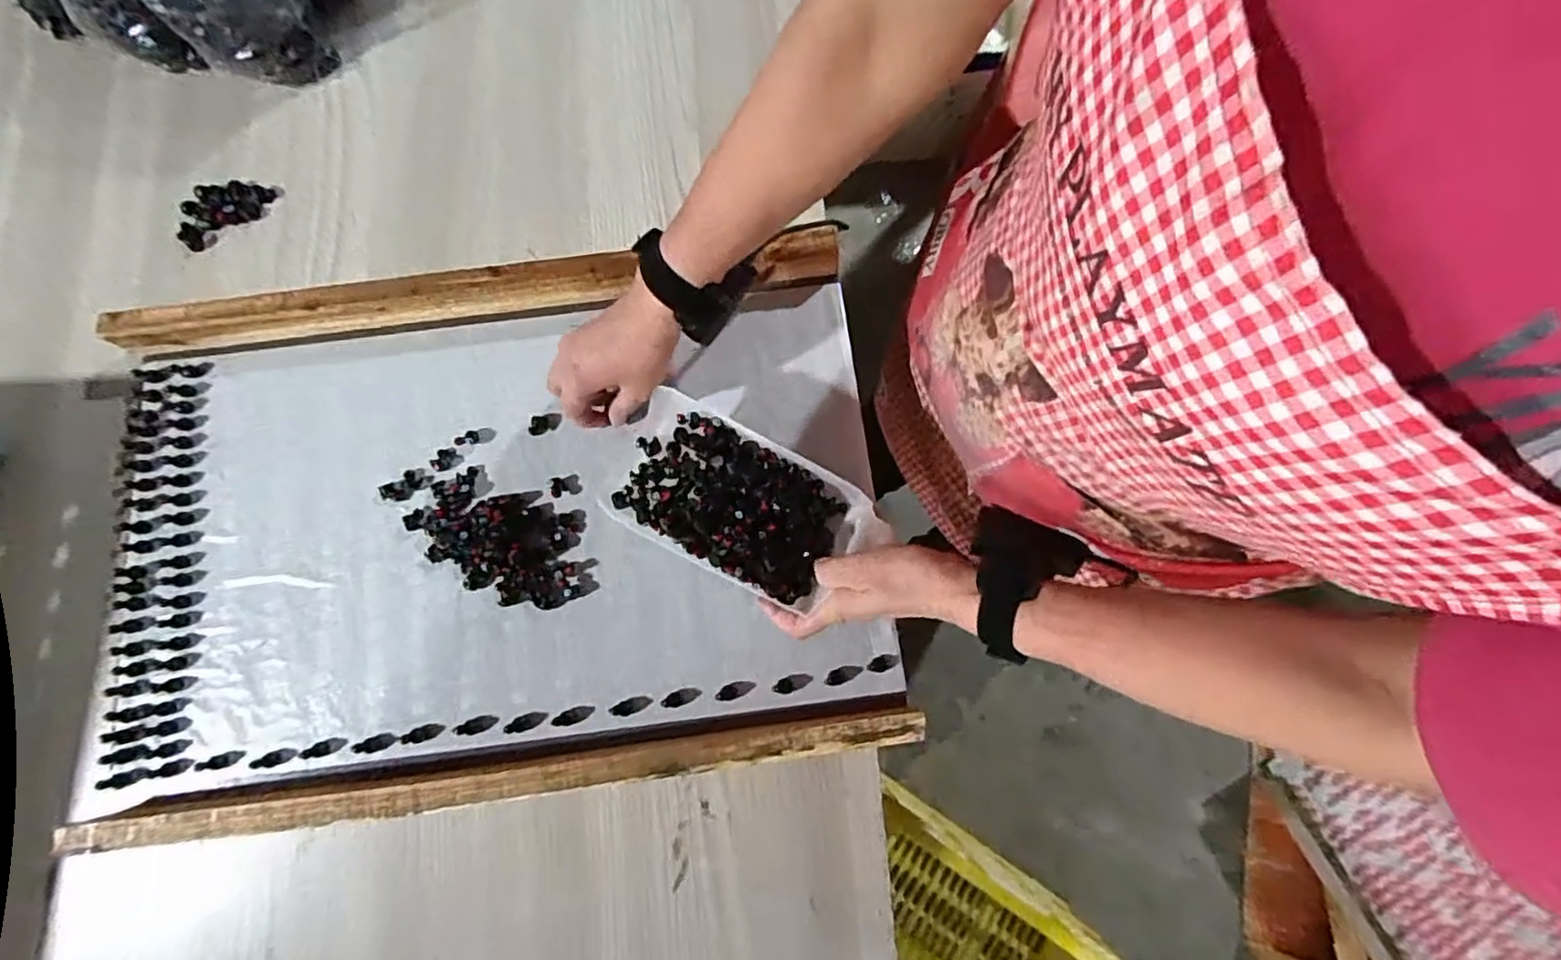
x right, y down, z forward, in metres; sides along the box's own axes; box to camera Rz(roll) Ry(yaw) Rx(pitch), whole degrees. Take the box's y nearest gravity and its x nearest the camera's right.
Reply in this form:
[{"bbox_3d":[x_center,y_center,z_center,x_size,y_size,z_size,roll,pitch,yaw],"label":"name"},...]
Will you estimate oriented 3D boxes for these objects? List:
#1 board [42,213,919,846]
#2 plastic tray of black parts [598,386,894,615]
[{"bbox_3d":[-0.223,0.028,0.512,0.595,0.043,0.402,-7,80,-2],"label":"board"},{"bbox_3d":[-0.032,0.016,0.485,0.182,0.038,0.102,28,80,4],"label":"plastic tray of black parts"}]

